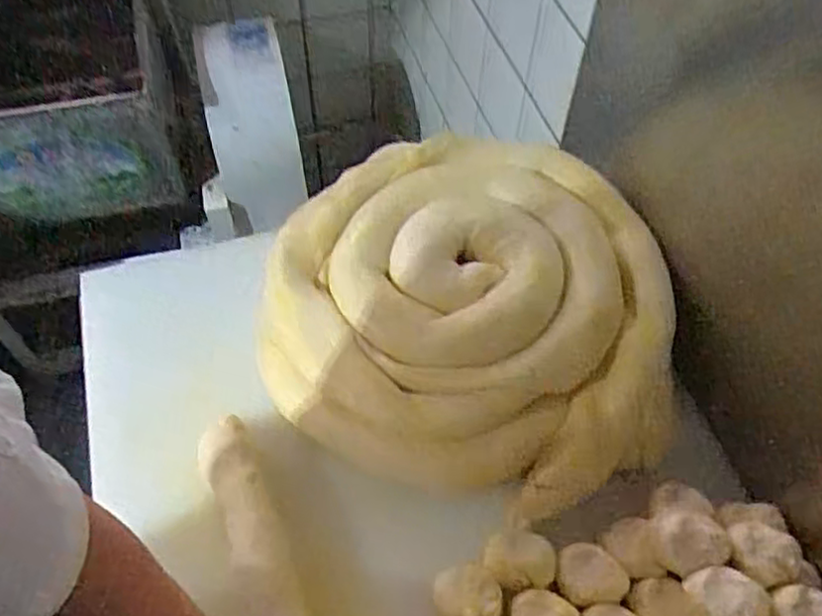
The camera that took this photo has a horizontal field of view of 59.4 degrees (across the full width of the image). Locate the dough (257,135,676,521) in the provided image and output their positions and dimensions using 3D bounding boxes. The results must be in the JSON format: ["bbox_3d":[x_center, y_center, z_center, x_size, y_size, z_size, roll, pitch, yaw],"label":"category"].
[{"bbox_3d":[0.064,-0.014,0.732,0.414,0.089,0.378,15,57,10],"label":"dough"}]

